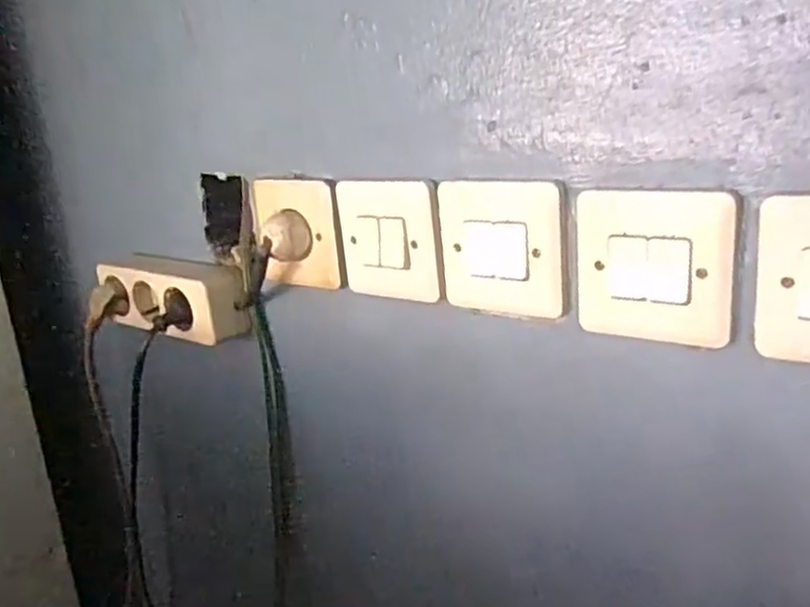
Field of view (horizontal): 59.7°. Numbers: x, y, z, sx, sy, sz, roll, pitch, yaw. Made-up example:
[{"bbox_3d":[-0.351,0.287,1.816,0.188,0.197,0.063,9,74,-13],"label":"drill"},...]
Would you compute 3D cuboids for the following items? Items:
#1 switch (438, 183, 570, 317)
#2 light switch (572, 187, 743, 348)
[{"bbox_3d":[0.056,-0.032,0.416,0.081,0.078,0.009,10,22,37],"label":"switch"},{"bbox_3d":[0.128,-0.019,0.365,0.081,0.078,0.011,8,21,34],"label":"light switch"}]

